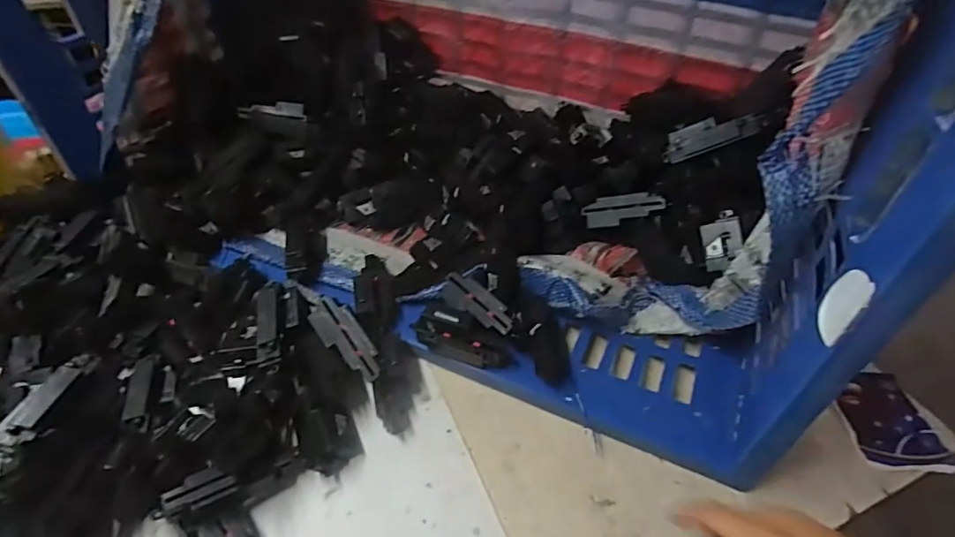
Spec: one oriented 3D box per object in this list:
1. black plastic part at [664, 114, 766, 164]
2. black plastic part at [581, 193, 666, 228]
[{"bbox_3d":[0.261,-0.148,0.553,0.105,0.023,0.039,-10,34,44],"label":"black plastic part"},{"bbox_3d":[0.170,-0.071,0.583,0.091,0.007,0.036,-10,68,27],"label":"black plastic part"}]

